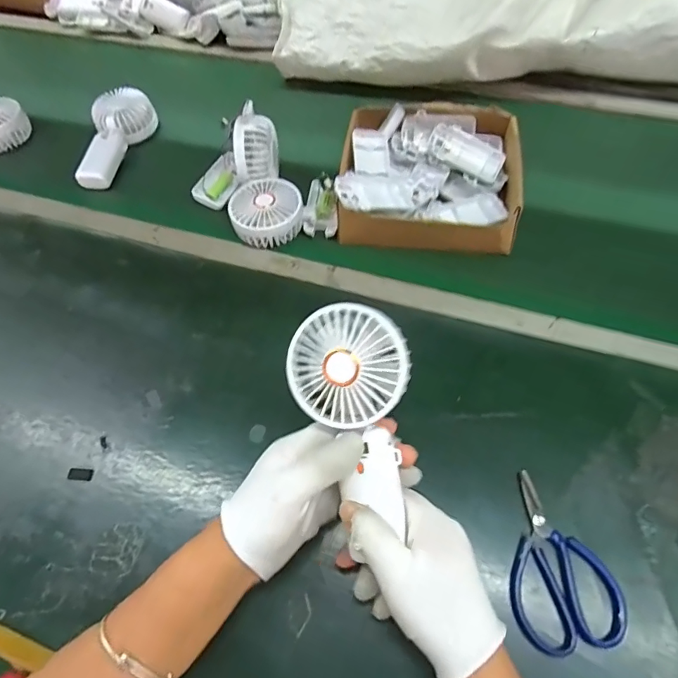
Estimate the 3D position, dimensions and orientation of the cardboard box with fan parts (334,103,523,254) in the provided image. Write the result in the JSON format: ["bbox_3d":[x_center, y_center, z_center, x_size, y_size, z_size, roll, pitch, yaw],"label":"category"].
[{"bbox_3d":[0.110,-0.205,0.568,0.203,0.069,0.198,5,57,5],"label":"cardboard box with fan parts"}]

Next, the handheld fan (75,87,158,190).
[{"bbox_3d":[-0.323,-0.297,0.662,0.081,0.047,0.163,-2,57,1],"label":"handheld fan"}]

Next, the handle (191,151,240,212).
[{"bbox_3d":[-0.162,-0.215,0.623,0.044,0.027,0.084,16,59,12],"label":"handle"}]

